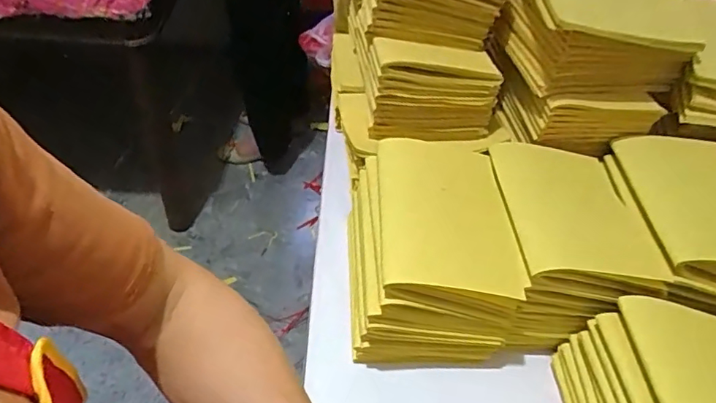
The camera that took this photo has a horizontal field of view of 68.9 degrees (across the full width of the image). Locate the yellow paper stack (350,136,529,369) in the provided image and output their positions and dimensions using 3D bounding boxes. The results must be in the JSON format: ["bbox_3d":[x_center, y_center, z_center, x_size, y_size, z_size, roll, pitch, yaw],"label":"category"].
[{"bbox_3d":[0.061,0.037,0.467,0.126,0.094,0.181,2,48,-3],"label":"yellow paper stack"}]

